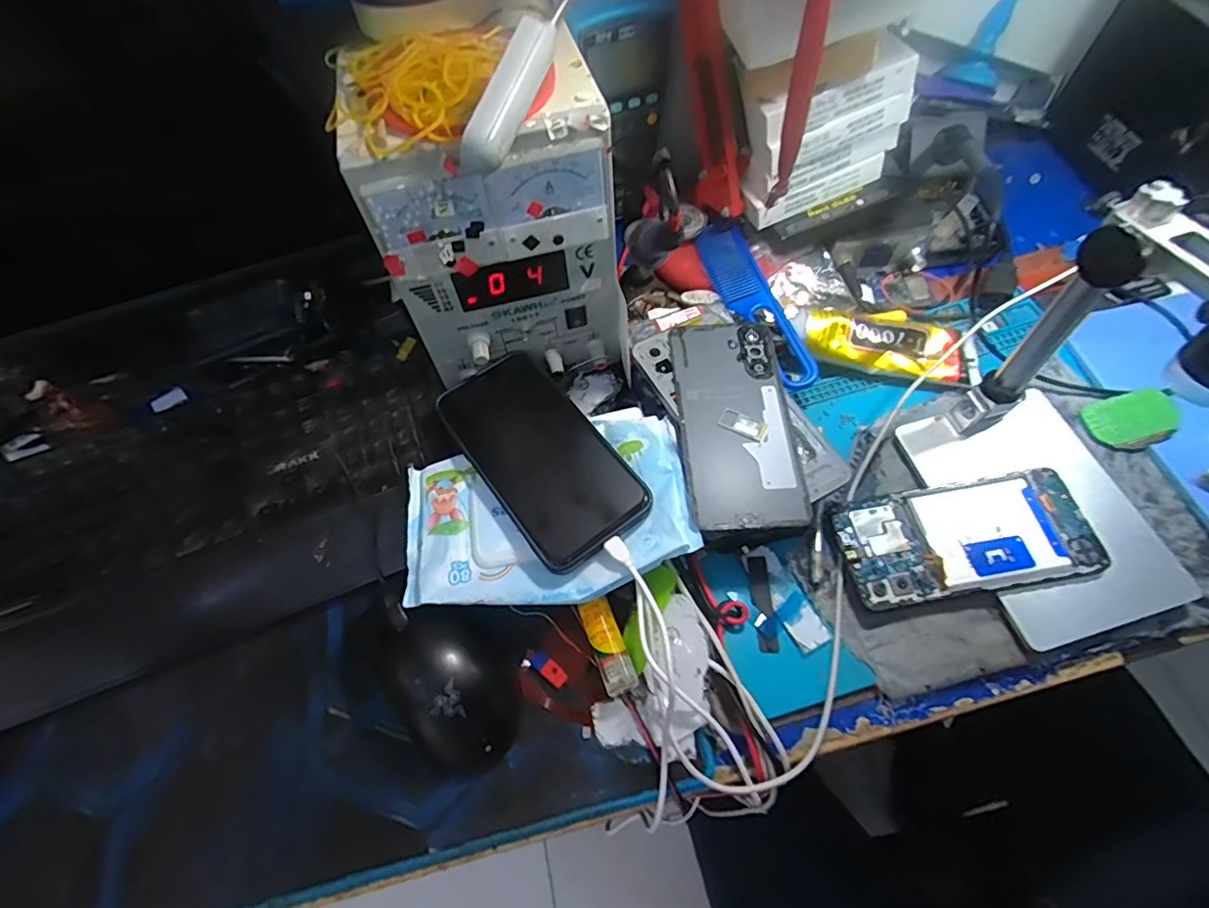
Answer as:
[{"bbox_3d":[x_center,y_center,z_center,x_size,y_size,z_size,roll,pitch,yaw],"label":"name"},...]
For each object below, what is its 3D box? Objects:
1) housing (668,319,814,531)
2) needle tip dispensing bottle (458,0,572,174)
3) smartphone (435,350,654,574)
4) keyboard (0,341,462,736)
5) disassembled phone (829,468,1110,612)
[{"bbox_3d":[0.088,-0.026,0.372,0.073,0.004,0.157,-4,62,0],"label":"housing"},{"bbox_3d":[-0.037,-0.187,0.263,0.015,0.020,0.120,20,77,13],"label":"needle tip dispensing bottle"},{"bbox_3d":[-0.046,-0.003,0.370,0.079,0.008,0.163,-34,61,-14],"label":"smartphone"},{"bbox_3d":[-0.319,0.062,0.380,0.440,0.052,0.190,-24,63,-10],"label":"keyboard"},{"bbox_3d":[0.234,0.053,0.358,0.157,0.008,0.070,-9,62,-2],"label":"disassembled phone"}]

